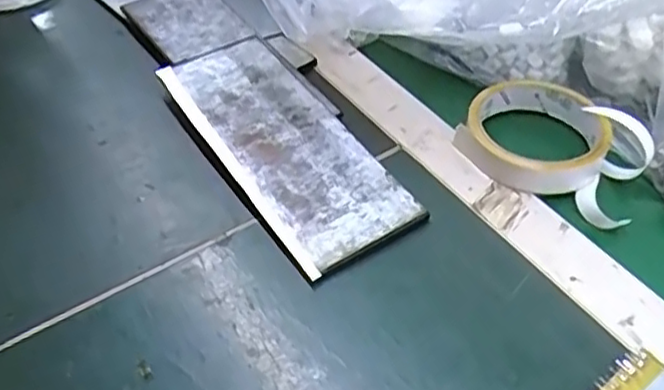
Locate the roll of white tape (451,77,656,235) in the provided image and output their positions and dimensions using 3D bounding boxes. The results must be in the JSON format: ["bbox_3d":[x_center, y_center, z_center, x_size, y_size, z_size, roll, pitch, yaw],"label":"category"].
[{"bbox_3d":[0.146,-0.042,0.434,0.112,0.037,0.092,24,51,22],"label":"roll of white tape"}]

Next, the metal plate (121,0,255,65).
[{"bbox_3d":[-0.116,-0.142,0.545,0.079,0.008,0.112,-23,53,-30],"label":"metal plate"}]

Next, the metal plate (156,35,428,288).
[{"bbox_3d":[-0.032,-0.036,0.445,0.085,0.006,0.207,-27,57,-23],"label":"metal plate"}]

